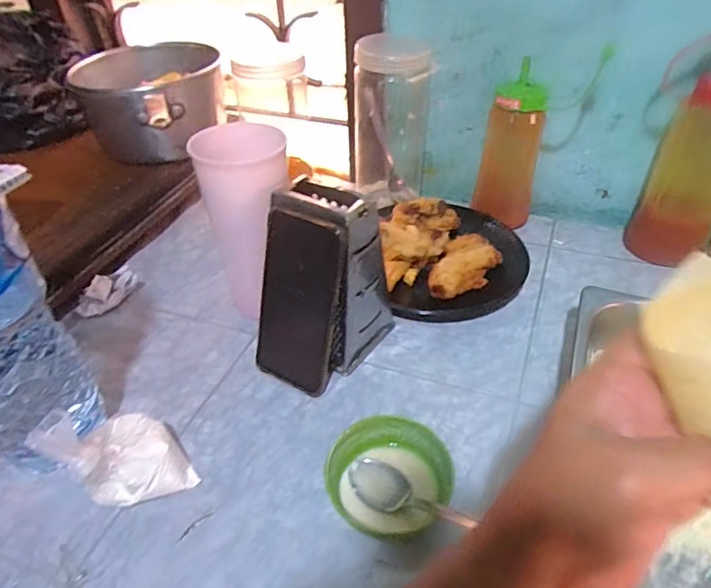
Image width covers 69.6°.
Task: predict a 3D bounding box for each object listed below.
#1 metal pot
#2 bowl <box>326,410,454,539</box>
[{"bbox_3d":[-0.263,-0.253,0.677,0.162,0.110,0.172,-2,41,1],"label":"metal pot"},{"bbox_3d":[0.026,0.140,0.393,0.084,0.040,0.089,-2,41,1],"label":"bowl"}]

